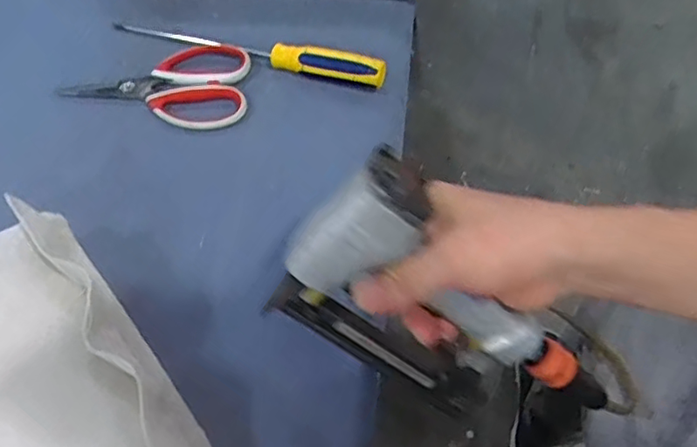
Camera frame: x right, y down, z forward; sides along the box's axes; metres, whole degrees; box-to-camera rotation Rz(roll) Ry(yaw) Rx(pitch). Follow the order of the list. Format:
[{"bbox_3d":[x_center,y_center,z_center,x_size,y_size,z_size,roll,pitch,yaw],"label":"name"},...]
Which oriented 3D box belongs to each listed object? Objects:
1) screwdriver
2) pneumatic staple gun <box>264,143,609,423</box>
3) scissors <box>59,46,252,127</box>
[{"bbox_3d":[-0.104,-0.175,0.588,0.285,0.032,0.024,17,61,11],"label":"screwdriver"},{"bbox_3d":[0.055,0.060,0.408,0.124,0.247,0.050,-30,32,28],"label":"pneumatic staple gun"},{"bbox_3d":[-0.185,-0.133,0.569,0.178,0.013,0.096,1,59,2],"label":"scissors"}]

